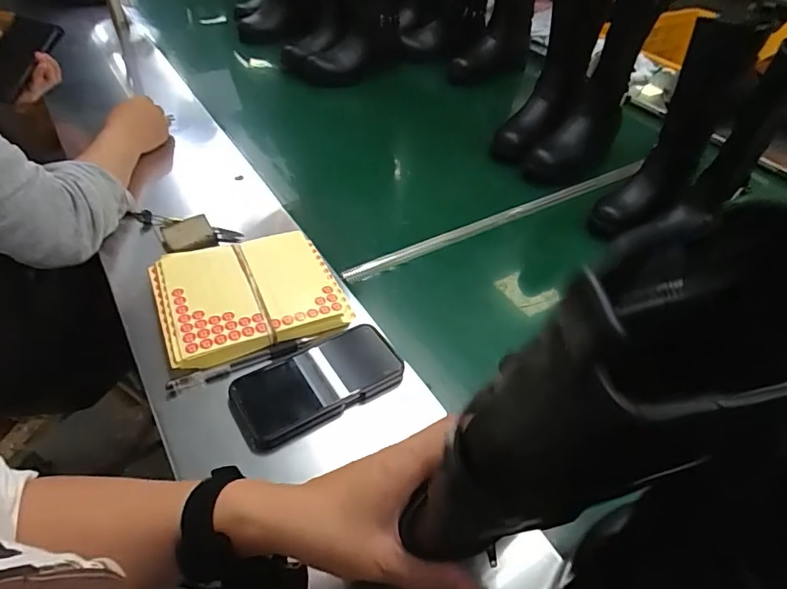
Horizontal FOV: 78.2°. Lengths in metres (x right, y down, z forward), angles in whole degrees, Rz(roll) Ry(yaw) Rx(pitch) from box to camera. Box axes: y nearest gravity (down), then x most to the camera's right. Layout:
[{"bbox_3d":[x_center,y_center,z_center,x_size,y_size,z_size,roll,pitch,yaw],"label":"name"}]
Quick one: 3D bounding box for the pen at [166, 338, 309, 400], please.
[{"bbox_3d":[-0.159,0.075,0.501,0.143,0.012,0.017,-18,51,-21],"label":"pen"}]

